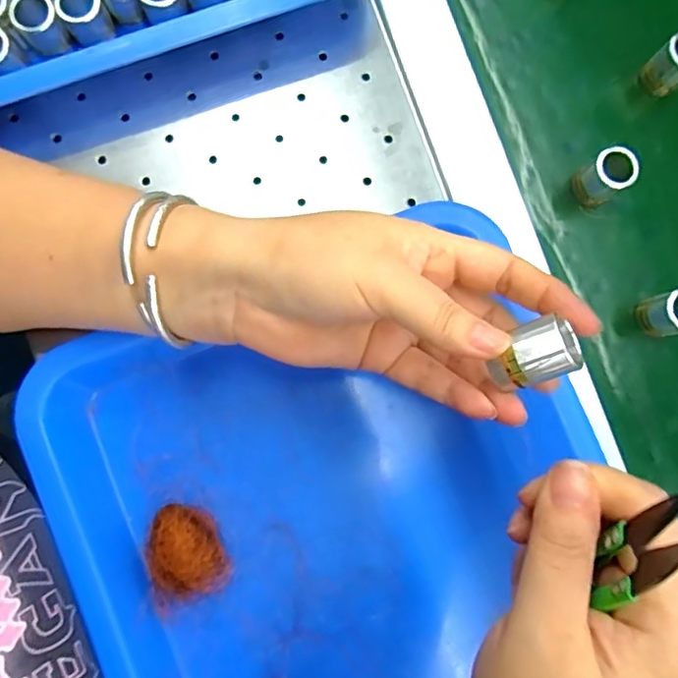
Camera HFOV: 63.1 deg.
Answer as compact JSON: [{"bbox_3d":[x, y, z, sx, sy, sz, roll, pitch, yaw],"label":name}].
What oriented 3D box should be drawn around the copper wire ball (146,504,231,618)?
[{"bbox_3d":[-0.078,0.107,0.275,0.038,0.017,0.045,-22,80,-6],"label":"copper wire ball"}]

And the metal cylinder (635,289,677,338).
[{"bbox_3d":[0.183,-0.014,0.304,0.018,0.037,0.023,-27,81,-6],"label":"metal cylinder"}]

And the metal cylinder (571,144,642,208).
[{"bbox_3d":[0.149,-0.089,0.307,0.022,0.033,0.020,-10,79,-3],"label":"metal cylinder"}]

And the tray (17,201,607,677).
[{"bbox_3d":[0.014,0.119,0.280,0.269,0.050,0.311,-22,80,-6],"label":"tray"}]

